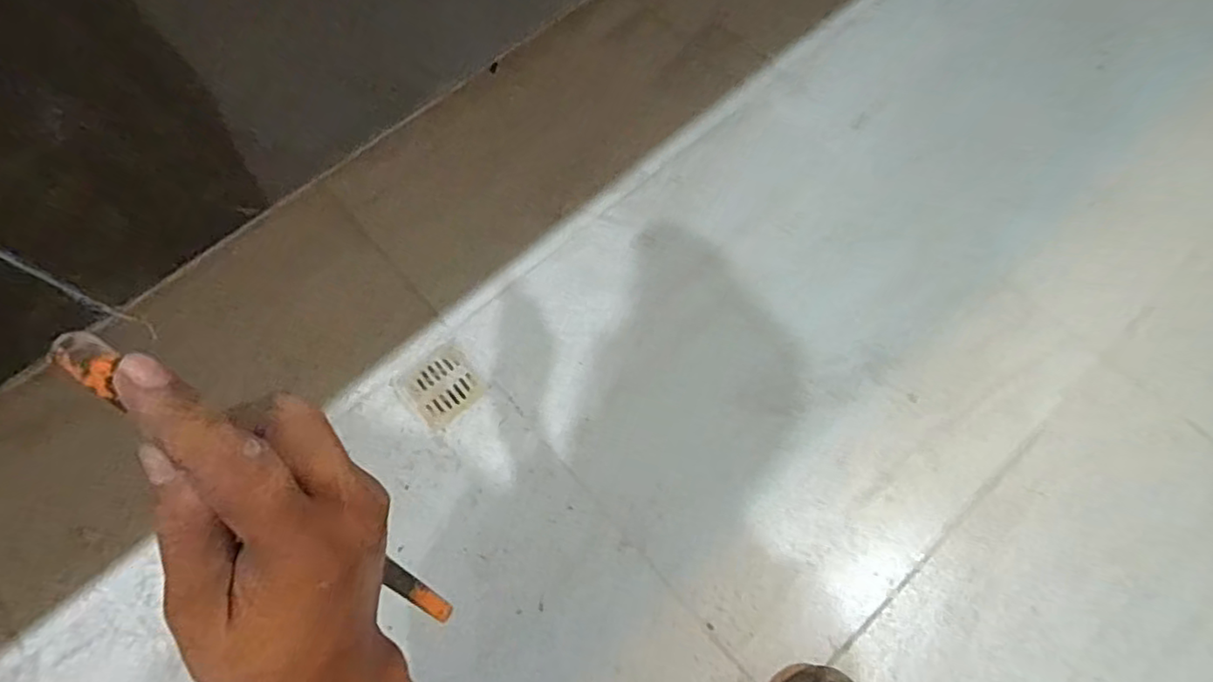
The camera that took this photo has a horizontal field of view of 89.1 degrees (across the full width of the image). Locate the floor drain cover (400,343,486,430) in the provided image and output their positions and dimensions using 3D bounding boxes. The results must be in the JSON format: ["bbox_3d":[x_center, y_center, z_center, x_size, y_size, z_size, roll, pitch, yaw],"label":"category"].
[{"bbox_3d":[-0.214,0.060,0.805,0.086,0.014,0.087,-39,72,-11],"label":"floor drain cover"}]

